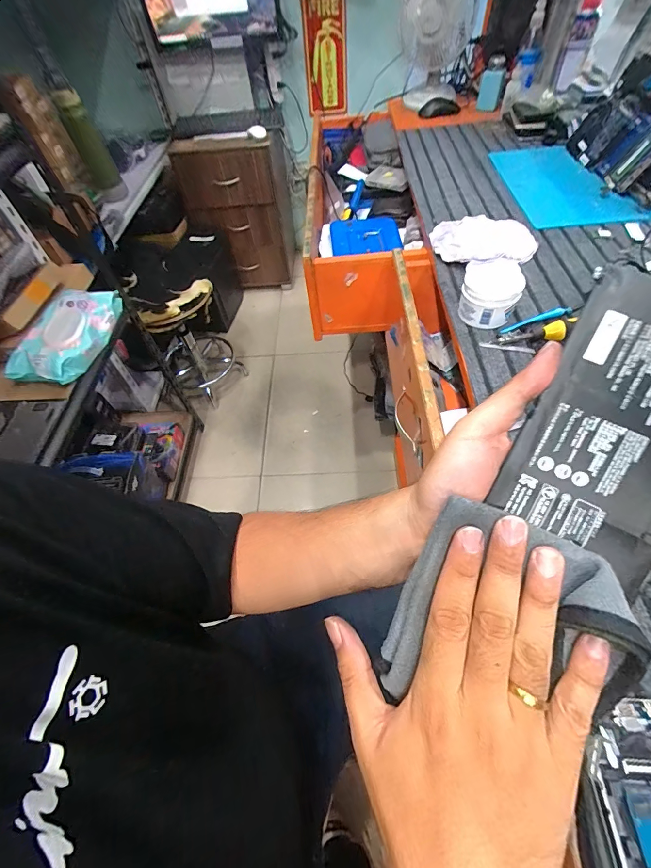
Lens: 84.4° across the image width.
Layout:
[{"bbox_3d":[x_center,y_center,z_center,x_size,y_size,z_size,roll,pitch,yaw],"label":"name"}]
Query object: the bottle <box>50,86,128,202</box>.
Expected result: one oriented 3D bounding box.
[{"bbox_3d":[-0.756,-0.928,1.169,0.091,0.281,0.102,-26,57,-12],"label":"bottle"}]

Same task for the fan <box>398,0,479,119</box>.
[{"bbox_3d":[0.294,-1.067,0.966,0.191,0.271,0.193,7,57,10],"label":"fan"}]

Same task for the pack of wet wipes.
[{"bbox_3d":[-0.558,-0.222,0.787,0.145,0.058,0.270,2,56,7],"label":"pack of wet wipes"}]

